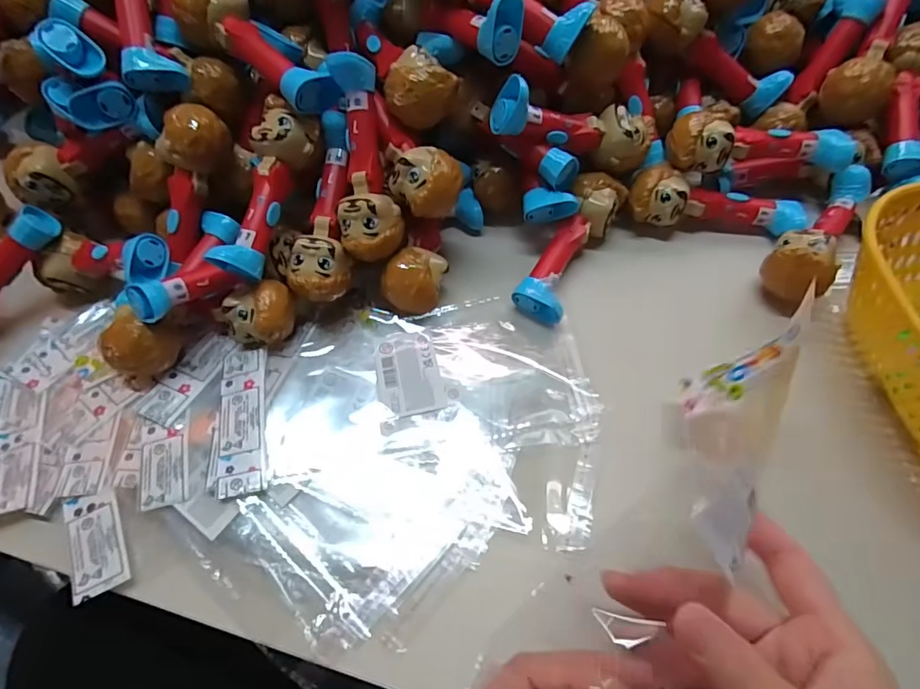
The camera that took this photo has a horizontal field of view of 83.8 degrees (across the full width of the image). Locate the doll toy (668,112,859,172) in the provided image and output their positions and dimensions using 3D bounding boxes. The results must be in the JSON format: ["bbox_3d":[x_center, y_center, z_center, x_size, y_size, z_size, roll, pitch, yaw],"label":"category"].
[{"bbox_3d":[0.220,-0.148,0.372,0.128,0.031,0.035,3,59,6],"label":"doll toy"}]

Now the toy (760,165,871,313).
[{"bbox_3d":[0.257,-0.086,0.365,0.042,0.053,0.130,30,65,20],"label":"toy"}]

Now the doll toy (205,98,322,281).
[{"bbox_3d":[-0.127,-0.102,0.336,0.035,0.033,0.117,13,81,11],"label":"doll toy"}]

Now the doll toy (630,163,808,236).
[{"bbox_3d":[0.191,-0.104,0.388,0.123,0.041,0.032,8,60,9],"label":"doll toy"}]

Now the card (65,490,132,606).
[{"bbox_3d":[-0.208,0.111,0.291,0.028,0.004,0.058,-26,61,-12],"label":"card"}]

